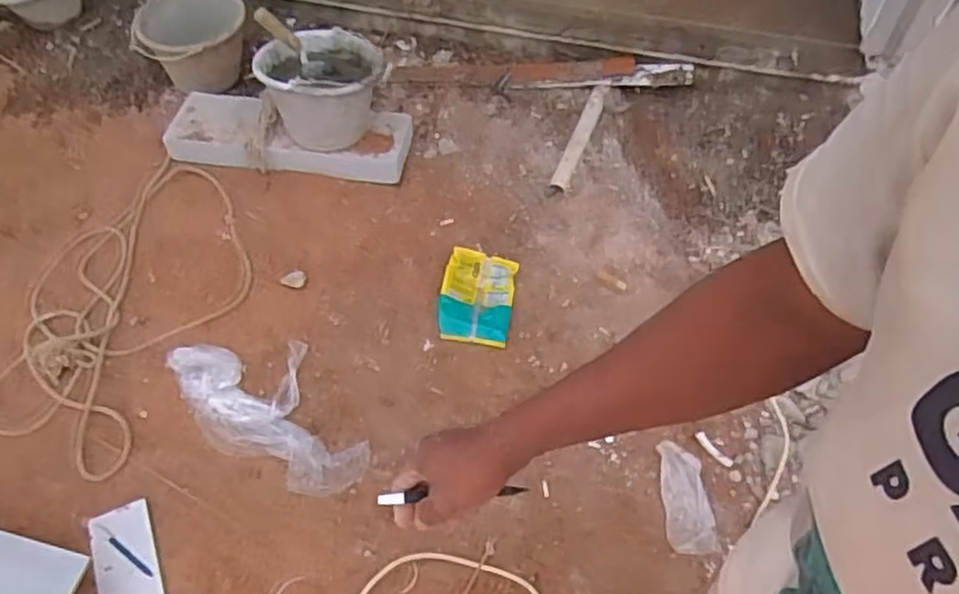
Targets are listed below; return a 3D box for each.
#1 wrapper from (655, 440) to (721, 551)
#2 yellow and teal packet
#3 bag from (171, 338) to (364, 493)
[{"bbox_3d":[0.418,0.402,1.471,0.108,0.012,0.214,3,65,-15],"label":"wrapper"},{"bbox_3d":[-0.005,0.003,1.691,0.168,0.027,0.221,13,65,-7],"label":"yellow and teal packet"},{"bbox_3d":[-0.441,0.230,1.518,0.247,0.041,0.466,-32,62,-20],"label":"bag"}]

